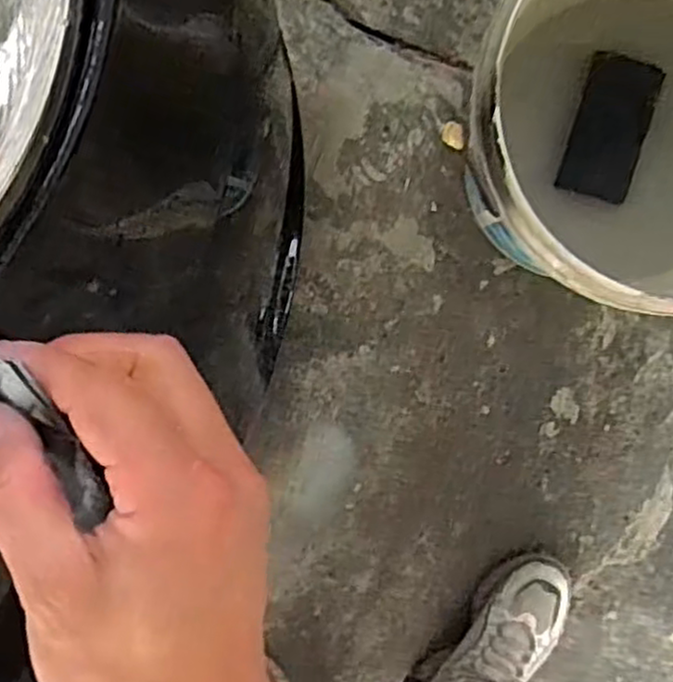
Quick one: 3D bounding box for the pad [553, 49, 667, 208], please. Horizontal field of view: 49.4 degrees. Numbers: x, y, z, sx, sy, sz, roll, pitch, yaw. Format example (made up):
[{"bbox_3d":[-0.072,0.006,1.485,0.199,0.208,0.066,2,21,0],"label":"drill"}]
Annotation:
[{"bbox_3d":[0.261,-0.202,0.693,0.067,0.026,0.123,14,96,2],"label":"pad"}]

